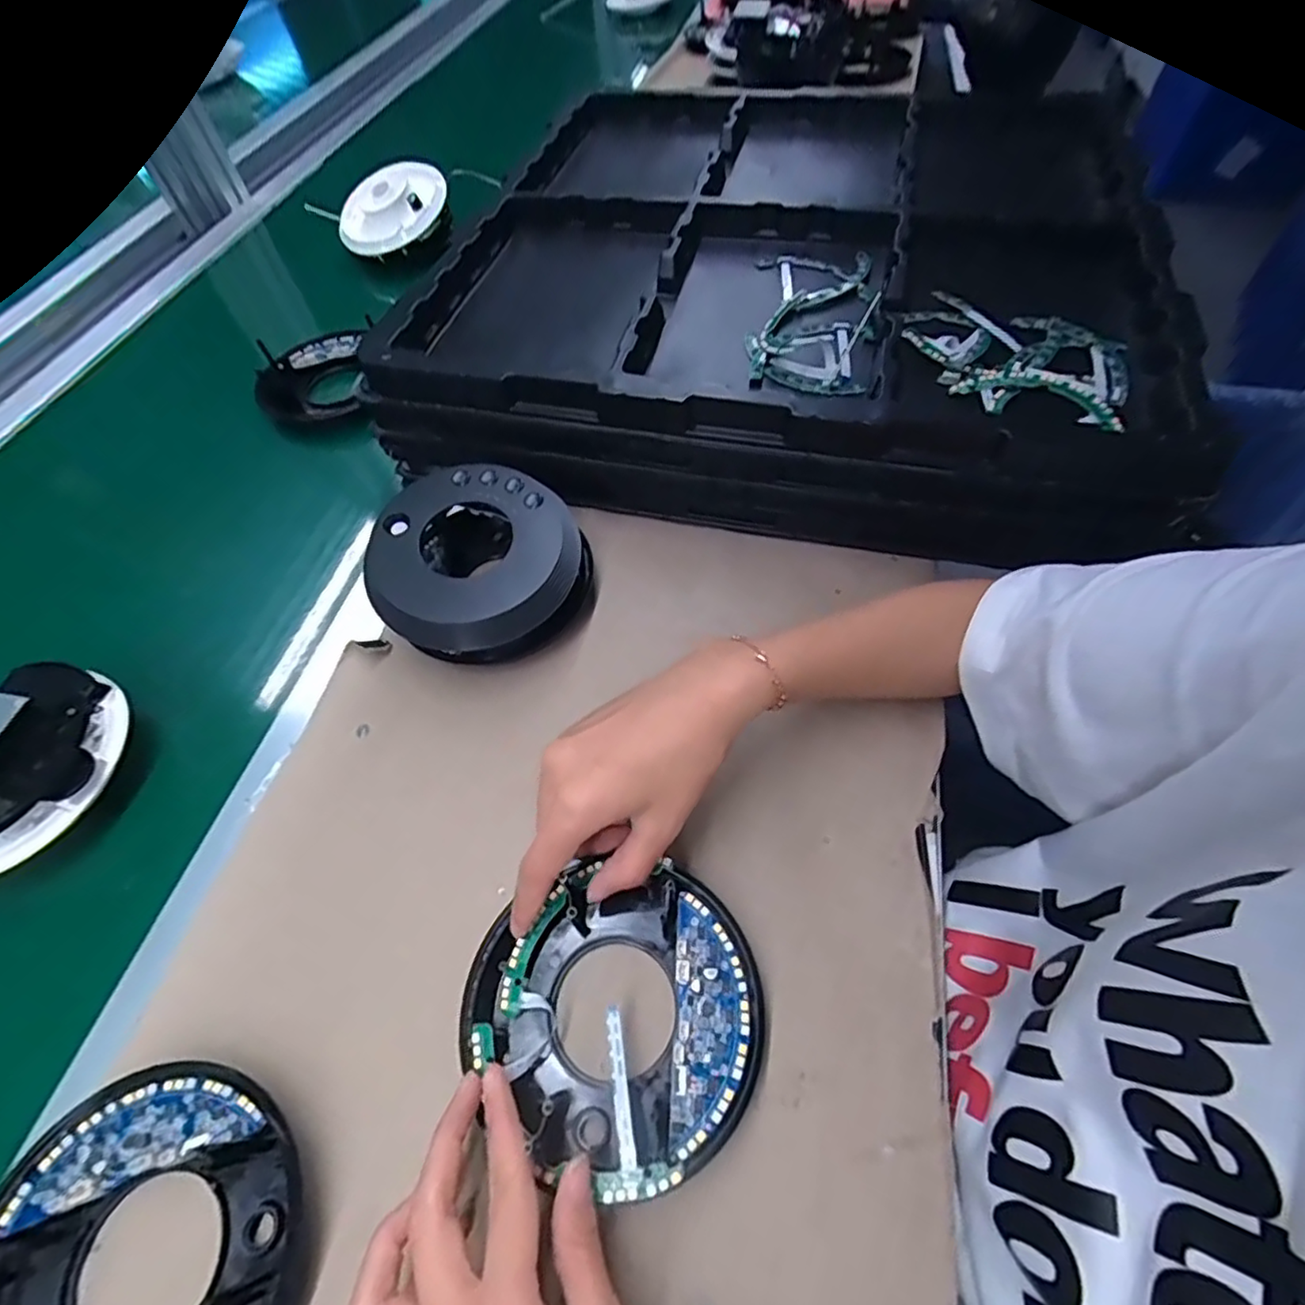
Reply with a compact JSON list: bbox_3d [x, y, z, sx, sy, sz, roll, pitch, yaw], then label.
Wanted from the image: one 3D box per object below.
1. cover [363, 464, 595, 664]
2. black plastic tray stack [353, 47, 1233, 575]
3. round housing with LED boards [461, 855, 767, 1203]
[{"bbox_3d":[-0.105,-0.051,0.400,0.127,0.063,0.122,5,68,0],"label":"cover"},{"bbox_3d":[0.110,-0.310,0.527,0.533,0.133,0.459,10,58,11],"label":"black plastic tray stack"},{"bbox_3d":[-0.013,0.156,0.281,0.122,0.023,0.118,-2,57,3],"label":"round housing with LED boards"}]

